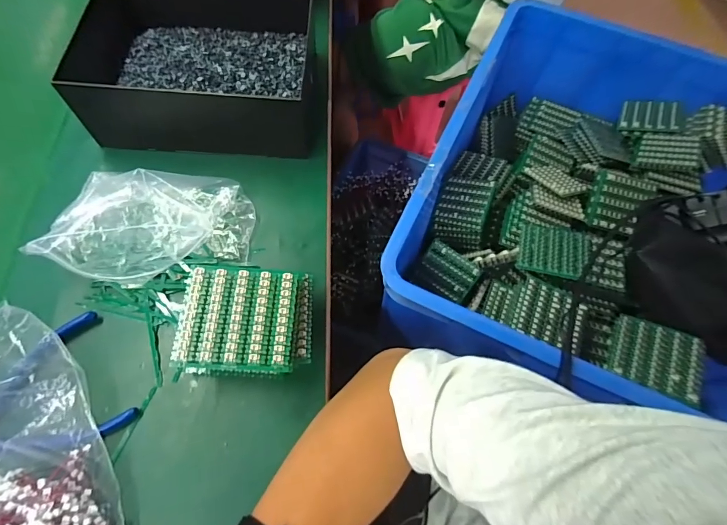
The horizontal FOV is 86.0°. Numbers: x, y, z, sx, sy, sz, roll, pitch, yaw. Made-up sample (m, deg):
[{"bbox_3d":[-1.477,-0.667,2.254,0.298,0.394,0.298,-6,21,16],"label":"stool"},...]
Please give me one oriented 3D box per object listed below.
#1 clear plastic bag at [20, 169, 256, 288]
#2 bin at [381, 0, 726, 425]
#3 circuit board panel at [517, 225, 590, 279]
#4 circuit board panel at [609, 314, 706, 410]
[{"bbox_3d":[-0.200,-0.033,0.370,0.176,0.045,0.100,-3,66,-4],"label":"clear plastic bag"},{"bbox_3d":[0.363,-0.103,0.590,0.478,0.230,0.621,24,67,8],"label":"bin"},{"bbox_3d":[0.250,-0.019,0.513,0.082,0.009,0.086,16,53,17],"label":"circuit board panel"},{"bbox_3d":[0.334,0.109,0.444,0.087,0.006,0.082,17,63,20],"label":"circuit board panel"}]

